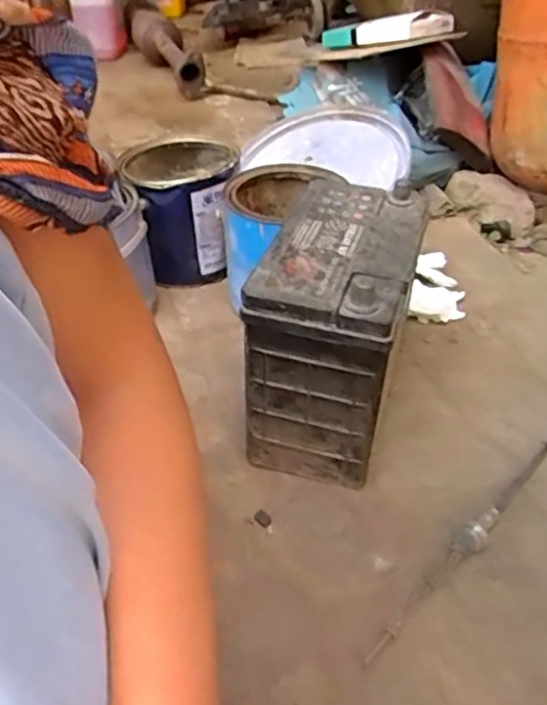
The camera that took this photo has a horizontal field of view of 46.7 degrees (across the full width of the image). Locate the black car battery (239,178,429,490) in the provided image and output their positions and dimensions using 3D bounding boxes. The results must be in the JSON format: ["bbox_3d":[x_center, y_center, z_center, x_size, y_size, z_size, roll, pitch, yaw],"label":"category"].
[{"bbox_3d":[0.063,-0.023,0.636,0.131,0.206,0.227,11,43,14],"label":"black car battery"}]

